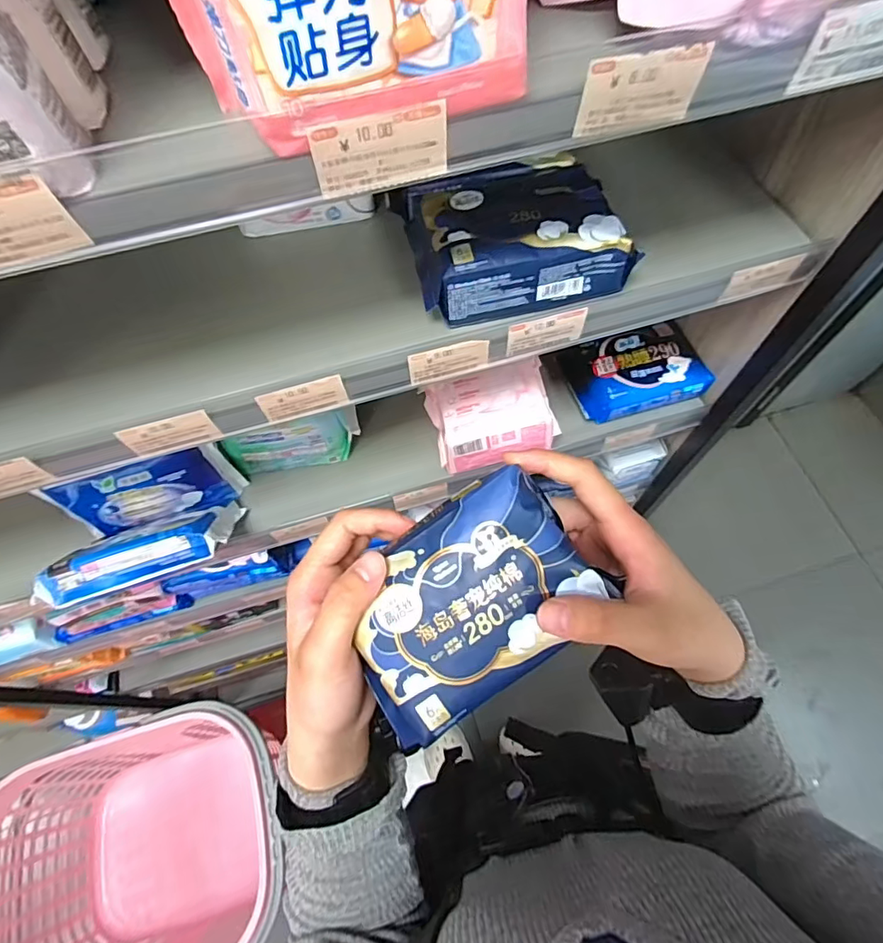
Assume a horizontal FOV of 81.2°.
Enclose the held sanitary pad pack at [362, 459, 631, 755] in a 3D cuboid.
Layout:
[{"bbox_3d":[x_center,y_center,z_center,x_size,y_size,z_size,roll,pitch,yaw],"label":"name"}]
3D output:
[{"bbox_3d":[0.013,0.067,0.277,0.125,0.045,0.091,-33,83,0],"label":"held sanitary pad pack"}]

